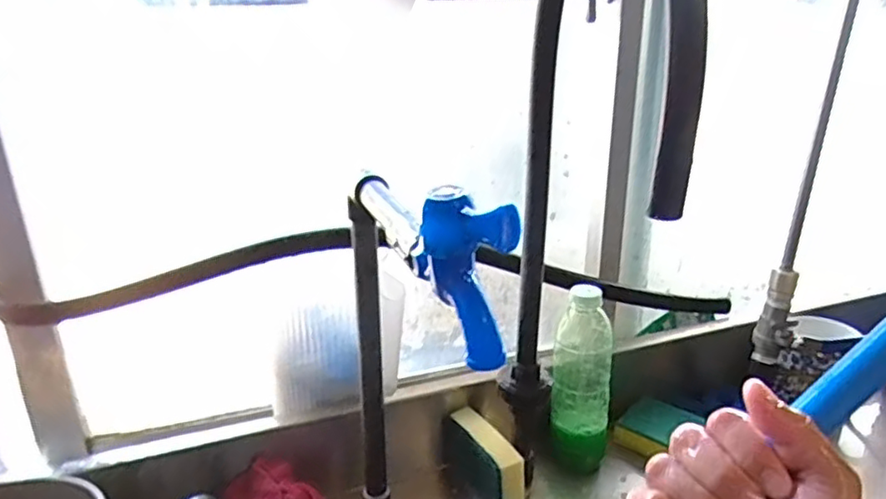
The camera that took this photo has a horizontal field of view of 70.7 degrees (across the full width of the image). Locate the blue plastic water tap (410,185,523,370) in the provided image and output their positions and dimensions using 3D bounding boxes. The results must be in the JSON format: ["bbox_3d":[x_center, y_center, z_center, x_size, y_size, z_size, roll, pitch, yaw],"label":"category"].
[{"bbox_3d":[0.010,0.013,0.294,0.020,0.079,0.061,-12,24,-28],"label":"blue plastic water tap"}]

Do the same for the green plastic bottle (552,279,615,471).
[{"bbox_3d":[0.152,0.142,0.680,0.063,0.210,0.055,5,22,14],"label":"green plastic bottle"}]

